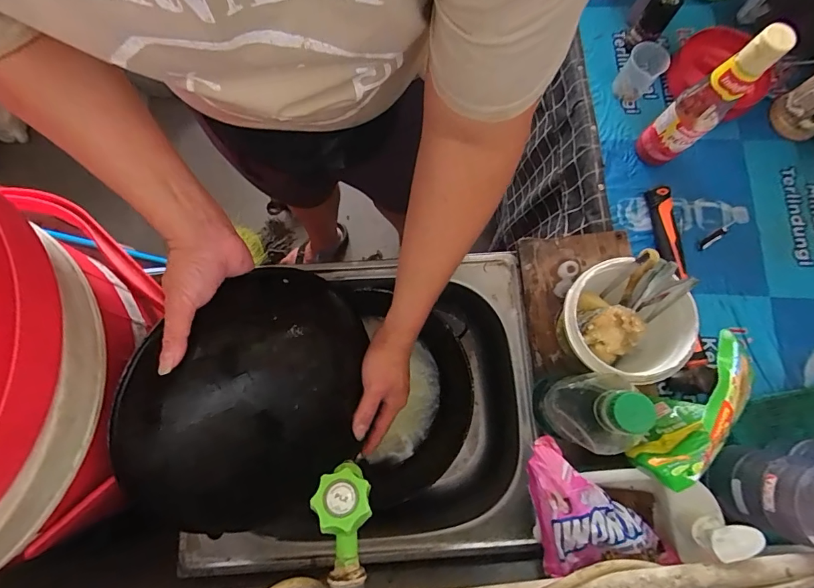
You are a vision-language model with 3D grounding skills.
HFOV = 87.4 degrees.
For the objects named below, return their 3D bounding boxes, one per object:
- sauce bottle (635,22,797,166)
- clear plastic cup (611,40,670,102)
[{"bbox_3d":[0.374,-0.238,0.546,0.047,0.223,0.059,-40,82,-7],"label":"sauce bottle"},{"bbox_3d":[0.359,-0.343,0.652,0.053,0.061,0.065,40,81,7],"label":"clear plastic cup"}]

